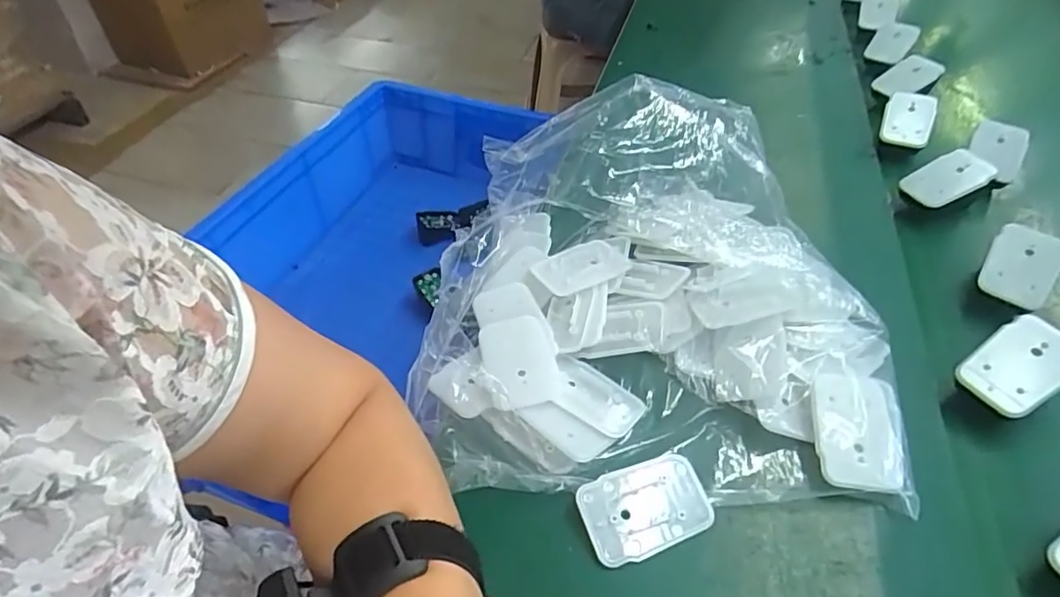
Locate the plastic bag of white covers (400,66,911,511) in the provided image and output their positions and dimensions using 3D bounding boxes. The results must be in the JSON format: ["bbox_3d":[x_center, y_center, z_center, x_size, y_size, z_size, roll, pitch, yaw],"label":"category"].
[{"bbox_3d":[0.080,-0.024,0.392,0.284,0.088,0.293,3,47,2],"label":"plastic bag of white covers"}]

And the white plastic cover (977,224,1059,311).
[{"bbox_3d":[0.356,-0.024,0.418,0.044,0.008,0.059,31,81,20],"label":"white plastic cover"}]

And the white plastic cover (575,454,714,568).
[{"bbox_3d":[0.063,0.114,0.317,0.070,0.009,0.045,-17,49,-16],"label":"white plastic cover"}]

